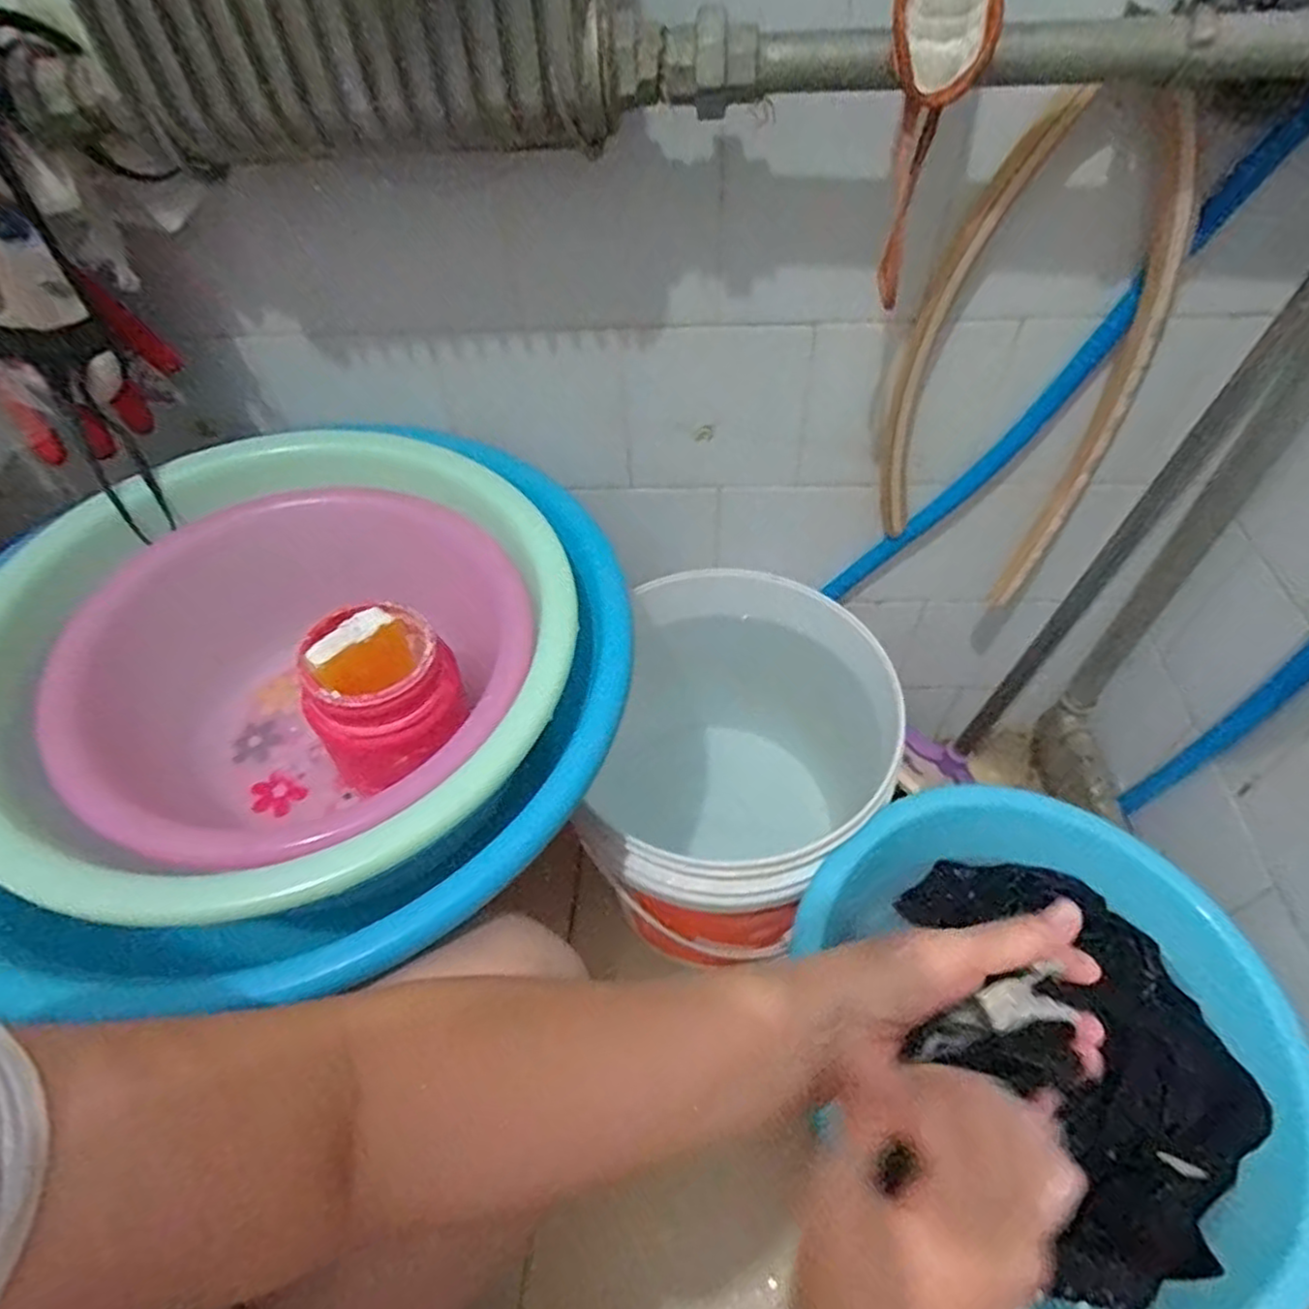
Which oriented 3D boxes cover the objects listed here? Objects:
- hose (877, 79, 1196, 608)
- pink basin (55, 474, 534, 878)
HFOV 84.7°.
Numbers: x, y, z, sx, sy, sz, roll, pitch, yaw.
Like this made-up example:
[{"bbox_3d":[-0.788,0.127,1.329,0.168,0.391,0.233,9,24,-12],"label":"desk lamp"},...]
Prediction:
[{"bbox_3d":[0.272,-0.199,0.549,0.174,0.364,0.031,15,50,7],"label":"hose"},{"bbox_3d":[-0.234,0.023,0.496,0.279,0.124,0.276,-2,51,2],"label":"pink basin"}]

